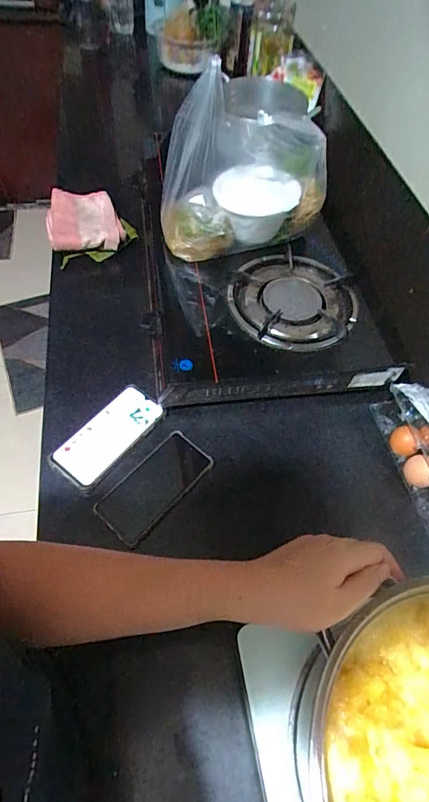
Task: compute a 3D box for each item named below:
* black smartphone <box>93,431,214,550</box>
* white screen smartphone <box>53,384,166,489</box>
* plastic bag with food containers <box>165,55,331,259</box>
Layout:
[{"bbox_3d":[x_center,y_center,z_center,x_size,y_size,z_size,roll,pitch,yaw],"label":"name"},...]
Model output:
[{"bbox_3d":[-0.081,0.115,0.569,0.076,0.007,0.160,38,62,18],"label":"black smartphone"},{"bbox_3d":[-0.152,0.047,0.601,0.077,0.013,0.162,35,61,17],"label":"white screen smartphone"},{"bbox_3d":[0.045,-0.350,0.624,0.244,0.224,0.116,-12,59,-12],"label":"plastic bag with food containers"}]

